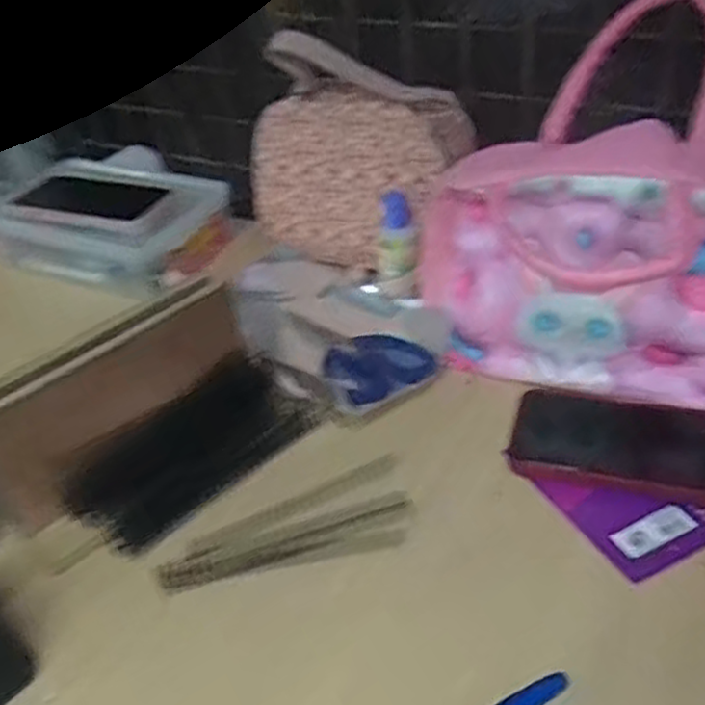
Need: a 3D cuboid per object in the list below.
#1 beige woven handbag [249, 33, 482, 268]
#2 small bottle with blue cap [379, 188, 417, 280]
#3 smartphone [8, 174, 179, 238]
[{"bbox_3d":[0.006,-0.182,0.688,0.205,0.182,0.103,20,45,29],"label":"beige woven handbag"},{"bbox_3d":[0.041,-0.096,0.648,0.033,0.080,0.042,15,42,24],"label":"small bottle with blue cap"},{"bbox_3d":[-0.265,-0.155,0.768,0.169,0.009,0.073,12,50,18],"label":"smartphone"}]

